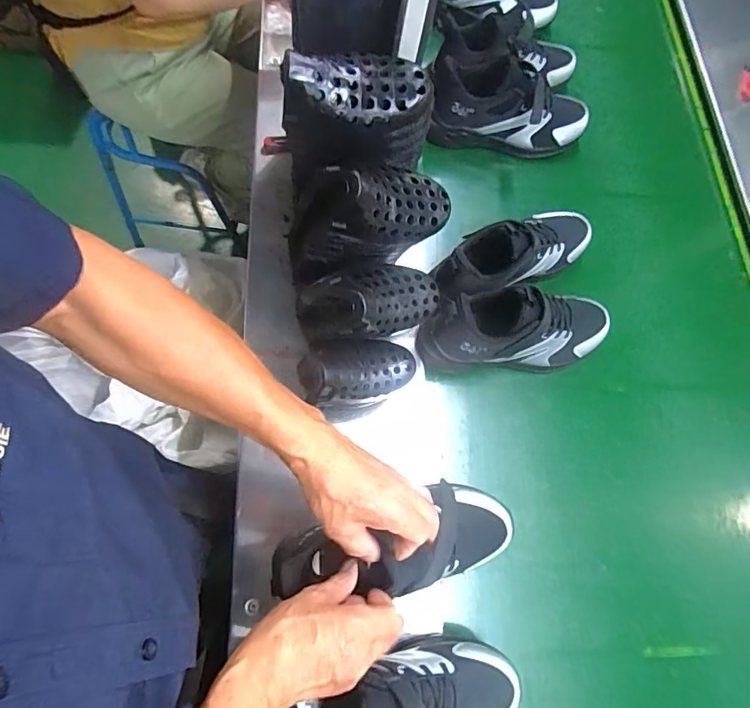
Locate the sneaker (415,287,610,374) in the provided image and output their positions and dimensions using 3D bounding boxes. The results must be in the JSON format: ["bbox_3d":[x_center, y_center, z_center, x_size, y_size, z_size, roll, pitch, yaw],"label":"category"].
[{"bbox_3d":[0.198,-0.031,0.624,0.263,0.141,0.084,-4,71,-17],"label":"sneaker"}]

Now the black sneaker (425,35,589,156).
[{"bbox_3d":[0.214,-0.391,0.757,0.261,0.133,0.101,10,72,-3],"label":"black sneaker"}]

